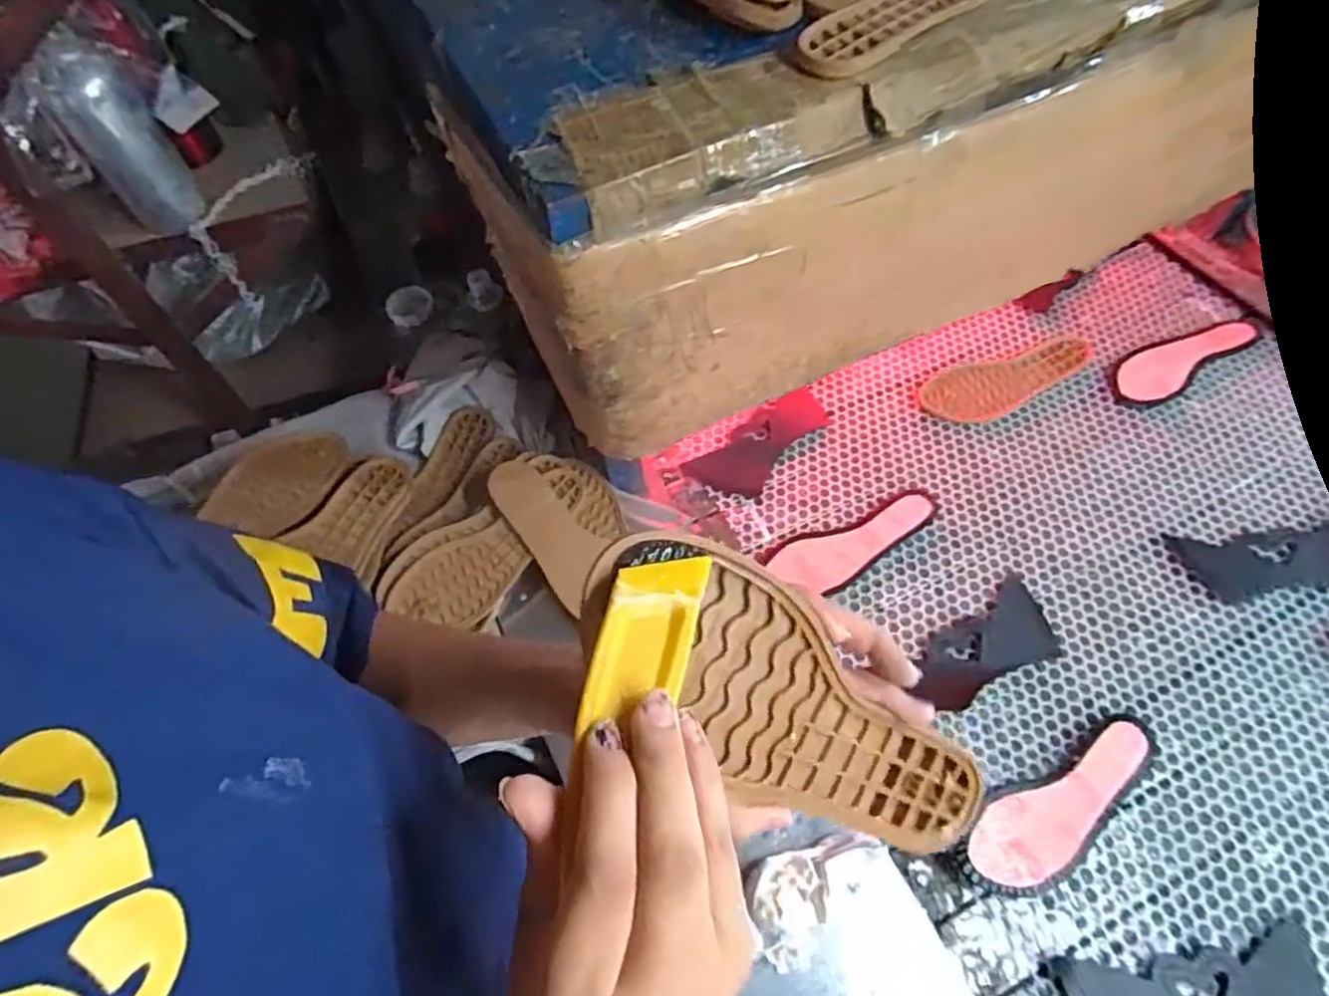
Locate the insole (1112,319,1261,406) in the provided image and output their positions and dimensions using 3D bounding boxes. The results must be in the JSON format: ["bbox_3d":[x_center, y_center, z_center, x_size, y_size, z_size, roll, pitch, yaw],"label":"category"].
[{"bbox_3d":[0.696,-0.192,0.909,0.233,0.012,0.077,-29,62,-13],"label":"insole"}]

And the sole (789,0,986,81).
[{"bbox_3d":[0.215,-0.422,0.574,0.086,0.019,0.276,34,67,21],"label":"sole"}]

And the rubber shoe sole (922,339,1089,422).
[{"bbox_3d":[0.467,-0.156,0.910,0.244,0.015,0.092,-13,59,-4],"label":"rubber shoe sole"}]

